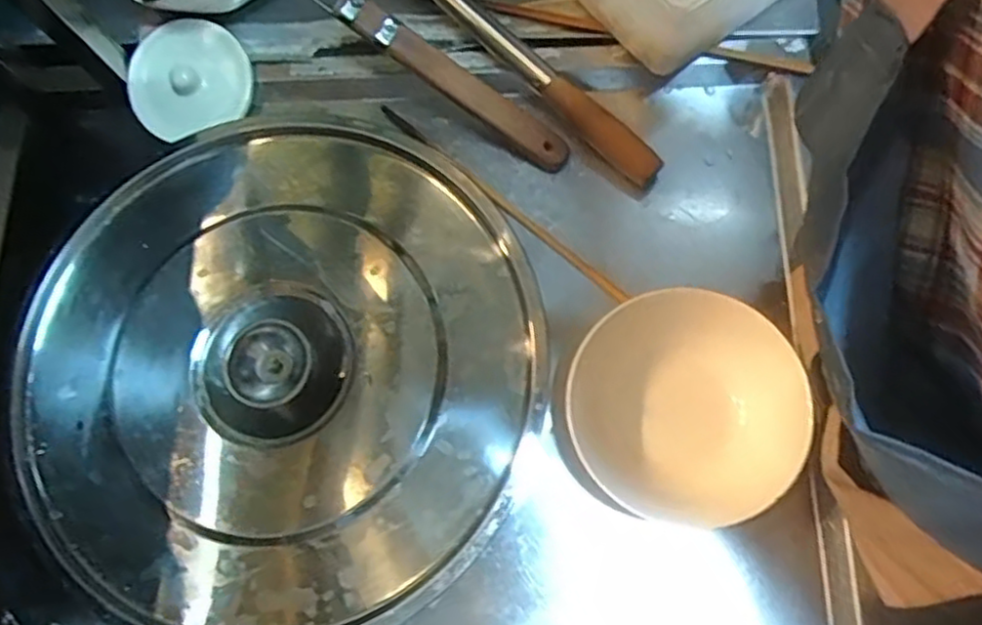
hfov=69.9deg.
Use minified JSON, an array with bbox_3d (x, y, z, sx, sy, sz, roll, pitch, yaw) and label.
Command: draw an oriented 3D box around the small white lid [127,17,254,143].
[{"bbox_3d":[-0.248,-0.192,0.574,0.098,0.014,0.087,-28,90,-7],"label":"small white lid"}]

